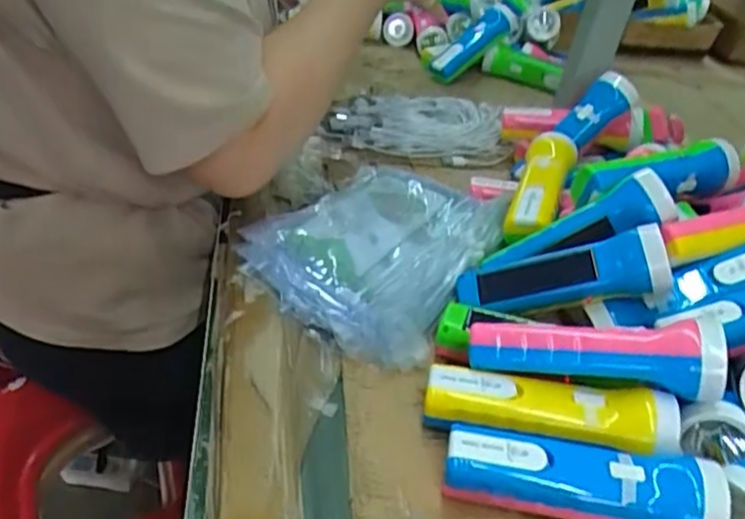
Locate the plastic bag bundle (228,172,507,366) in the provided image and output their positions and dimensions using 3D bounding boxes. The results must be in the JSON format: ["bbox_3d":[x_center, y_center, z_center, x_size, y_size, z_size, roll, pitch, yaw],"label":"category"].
[{"bbox_3d":[0.007,-0.018,0.618,0.177,0.034,0.257,23,36,17],"label":"plastic bag bundle"}]

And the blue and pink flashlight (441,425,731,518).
[{"bbox_3d":[0.123,0.134,0.416,0.162,0.047,0.049,12,33,5],"label":"blue and pink flashlight"}]

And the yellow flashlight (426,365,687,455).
[{"bbox_3d":[0.113,0.102,0.454,0.157,0.048,0.047,12,33,4],"label":"yellow flashlight"}]

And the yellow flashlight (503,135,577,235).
[{"bbox_3d":[0.162,-0.074,0.662,0.046,0.037,0.162,19,35,11],"label":"yellow flashlight"}]

